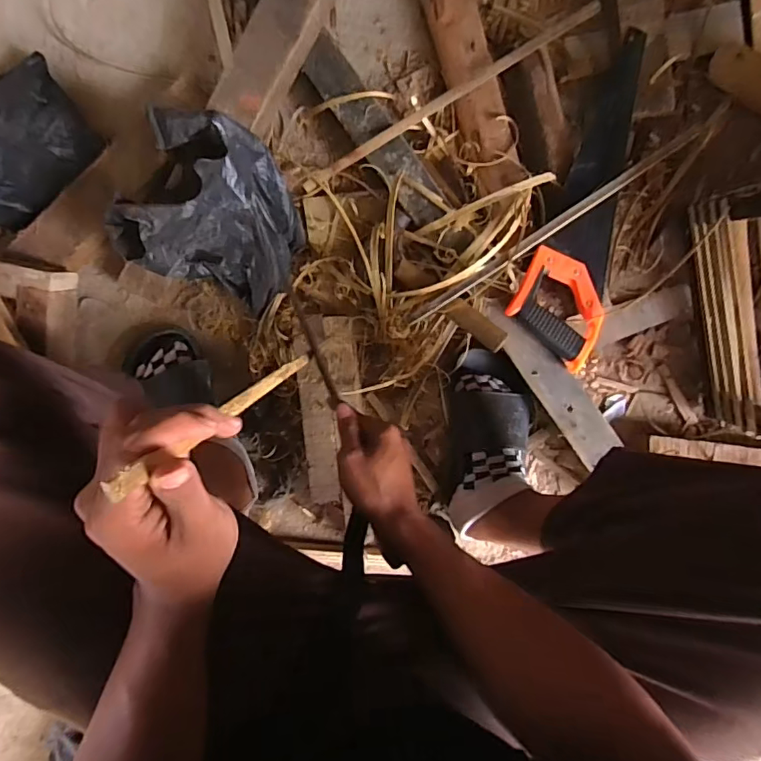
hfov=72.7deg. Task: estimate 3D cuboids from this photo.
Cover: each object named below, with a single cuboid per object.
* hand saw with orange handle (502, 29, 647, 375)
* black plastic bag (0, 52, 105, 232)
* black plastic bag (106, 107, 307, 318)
[{"bbox_3d":[0.291,-0.233,0.684,0.116,0.032,0.420,24,87,-5],"label":"hand saw with orange handle"},{"bbox_3d":[-0.495,-0.296,0.661,0.225,0.098,0.165,-34,95,1],"label":"black plastic bag"},{"bbox_3d":[-0.196,-0.195,0.602,0.187,0.172,0.172,25,94,-4],"label":"black plastic bag"}]

